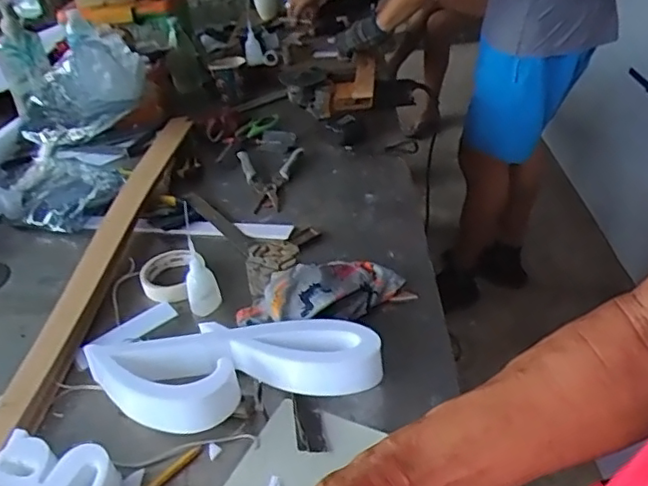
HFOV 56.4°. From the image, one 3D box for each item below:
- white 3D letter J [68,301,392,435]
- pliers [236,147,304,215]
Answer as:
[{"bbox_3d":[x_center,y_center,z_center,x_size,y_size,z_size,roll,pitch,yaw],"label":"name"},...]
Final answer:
[{"bbox_3d":[-0.125,0.135,0.674,0.361,0.066,0.184,10,38,21],"label":"white 3D letter J"},{"bbox_3d":[-0.080,-0.121,1.064,0.119,0.015,0.204,-11,35,-8],"label":"pliers"}]

